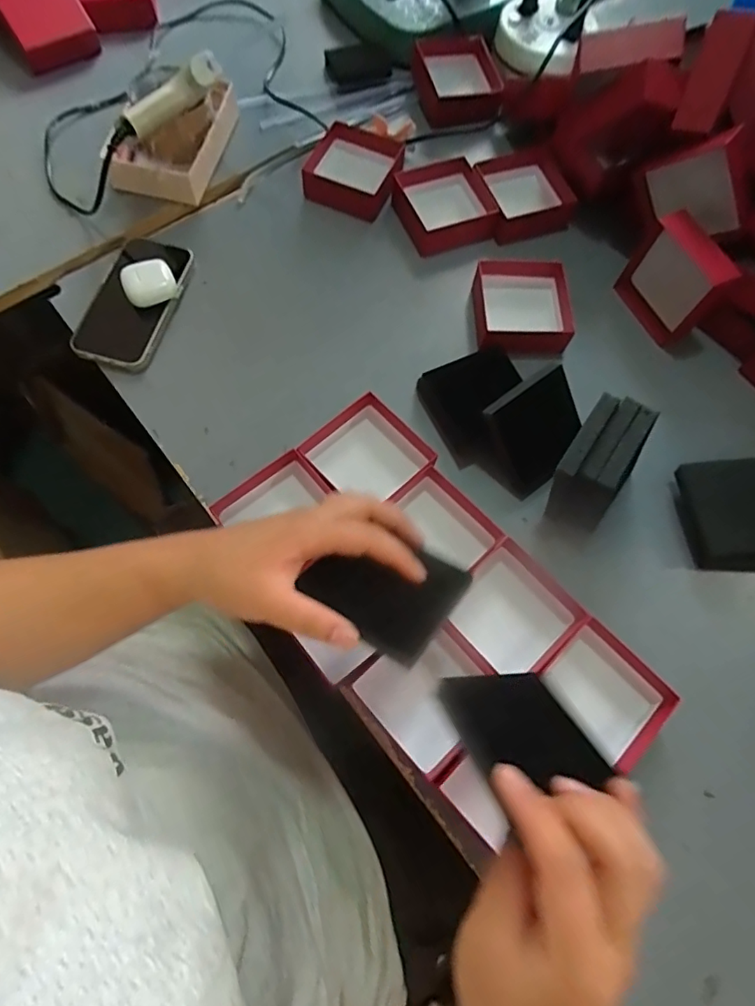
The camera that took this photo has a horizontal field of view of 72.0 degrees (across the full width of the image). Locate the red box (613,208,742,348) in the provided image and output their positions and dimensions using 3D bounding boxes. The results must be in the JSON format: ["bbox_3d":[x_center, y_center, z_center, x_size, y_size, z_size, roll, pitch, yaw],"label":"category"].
[{"bbox_3d":[0.289,-0.221,0.512,0.031,0.093,0.092,-23,72,-11],"label":"red box"}]

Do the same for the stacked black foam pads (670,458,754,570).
[{"bbox_3d":[0.314,0.013,0.457,0.087,0.035,0.101,-9,70,-6],"label":"stacked black foam pads"}]

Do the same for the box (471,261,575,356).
[{"bbox_3d":[0.146,-0.194,0.525,0.096,0.032,0.105,2,69,-2],"label":"box"}]

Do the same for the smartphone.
[{"bbox_3d":[-0.238,-0.200,0.509,0.076,0.017,0.148,16,73,1],"label":"smartphone"}]

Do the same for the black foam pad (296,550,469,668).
[{"bbox_3d":[0.008,0.046,0.308,0.080,0.013,0.075,36,57,11],"label":"black foam pad"}]

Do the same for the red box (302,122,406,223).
[{"bbox_3d":[-0.025,-0.375,0.583,0.095,0.030,0.104,18,70,4],"label":"red box"}]

